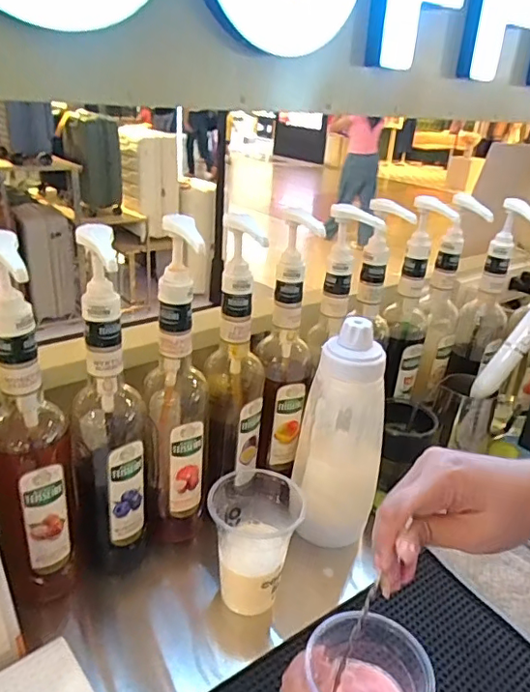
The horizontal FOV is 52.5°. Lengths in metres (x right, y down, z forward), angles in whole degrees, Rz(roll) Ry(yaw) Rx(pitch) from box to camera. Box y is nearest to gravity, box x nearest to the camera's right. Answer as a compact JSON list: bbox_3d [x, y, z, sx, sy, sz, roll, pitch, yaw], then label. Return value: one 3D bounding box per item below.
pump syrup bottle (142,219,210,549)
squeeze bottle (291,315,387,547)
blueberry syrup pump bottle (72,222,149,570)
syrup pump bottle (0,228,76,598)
[{"bbox_3d":[-0.092,0.052,0.562,0.068,0.362,0.072,-1,26,-11],"label":"pump syrup bottle"},{"bbox_3d":[0.091,0.100,0.617,0.092,0.260,0.084,6,26,2],"label":"squeeze bottle"},{"bbox_3d":[-0.149,0.071,0.519,0.068,0.362,0.064,-3,27,-16],"label":"blueberry syrup pump bottle"},{"bbox_3d":[-0.210,0.086,0.479,0.070,0.364,0.065,-8,29,-25],"label":"syrup pump bottle"}]

